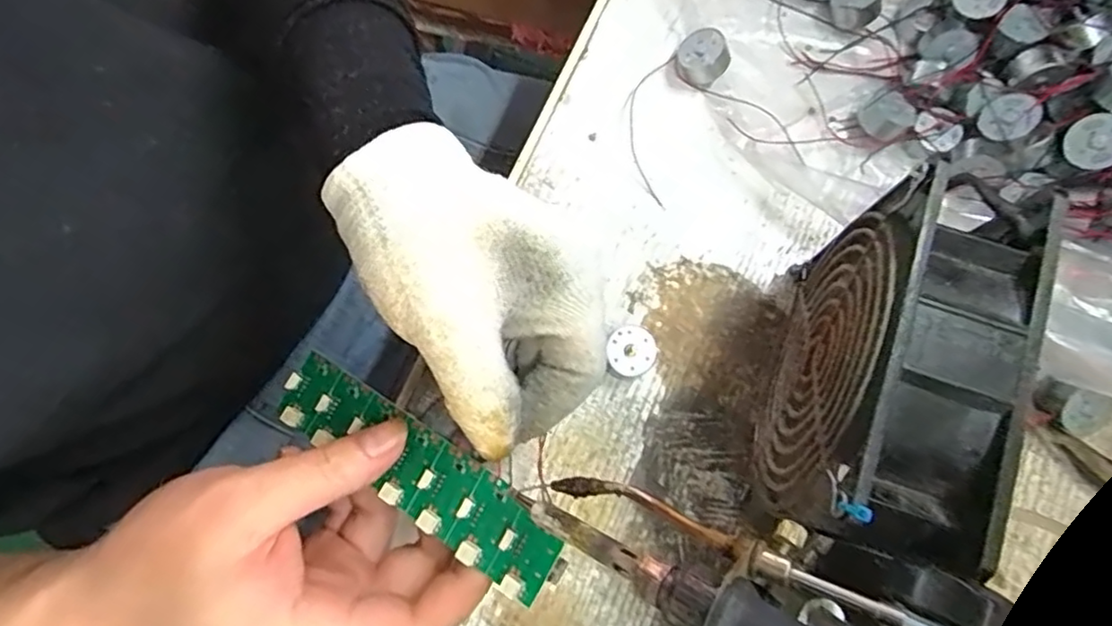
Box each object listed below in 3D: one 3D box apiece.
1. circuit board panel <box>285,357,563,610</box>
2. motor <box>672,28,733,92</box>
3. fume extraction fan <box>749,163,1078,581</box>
[{"bbox_3d":[-0.057,0.059,0.244,0.138,0.006,0.030,28,83,24],"label":"circuit board panel"},{"bbox_3d":[0.074,-0.130,0.323,0.021,0.018,0.024,-34,80,-7],"label":"motor"},{"bbox_3d":[0.114,0.022,0.237,0.048,0.114,0.118,21,79,7],"label":"fume extraction fan"}]

